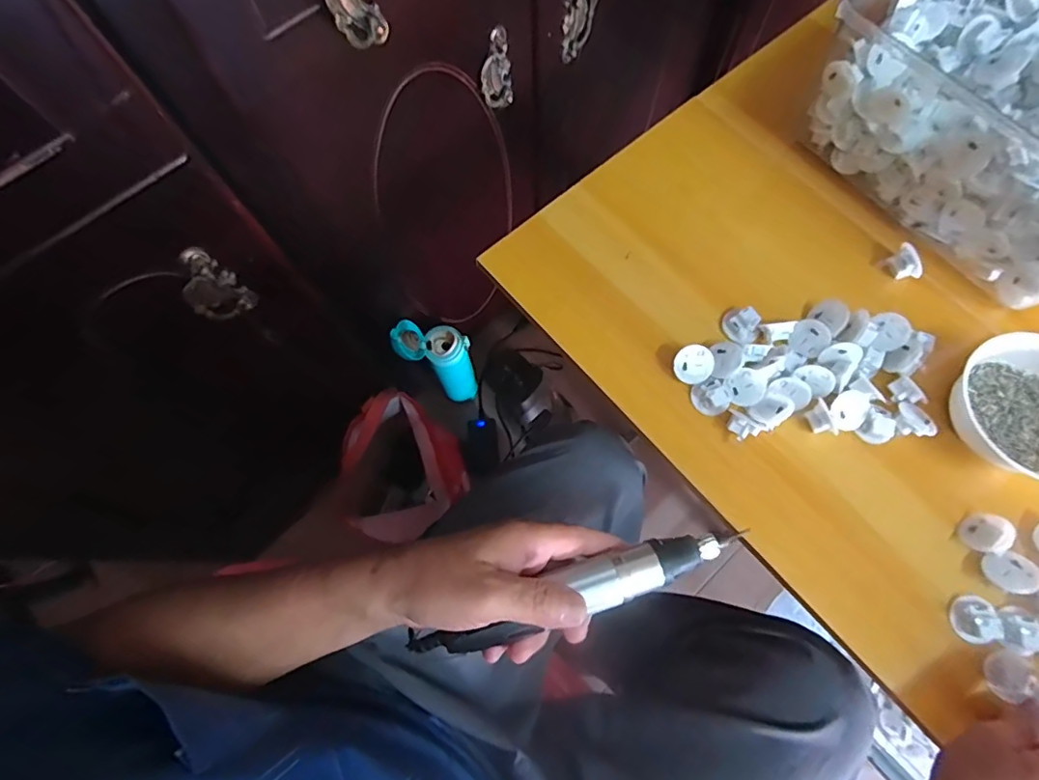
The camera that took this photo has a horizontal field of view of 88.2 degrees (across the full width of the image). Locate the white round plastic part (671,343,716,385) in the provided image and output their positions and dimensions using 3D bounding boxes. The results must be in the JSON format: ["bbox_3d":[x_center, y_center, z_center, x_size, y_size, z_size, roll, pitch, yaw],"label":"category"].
[{"bbox_3d":[0.150,-0.023,0.466,0.033,0.013,0.033,0,98,0],"label":"white round plastic part"}]

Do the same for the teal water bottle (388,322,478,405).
[{"bbox_3d":[-0.130,-0.045,0.880,0.101,0.225,0.070,13,72,5],"label":"teal water bottle"}]

